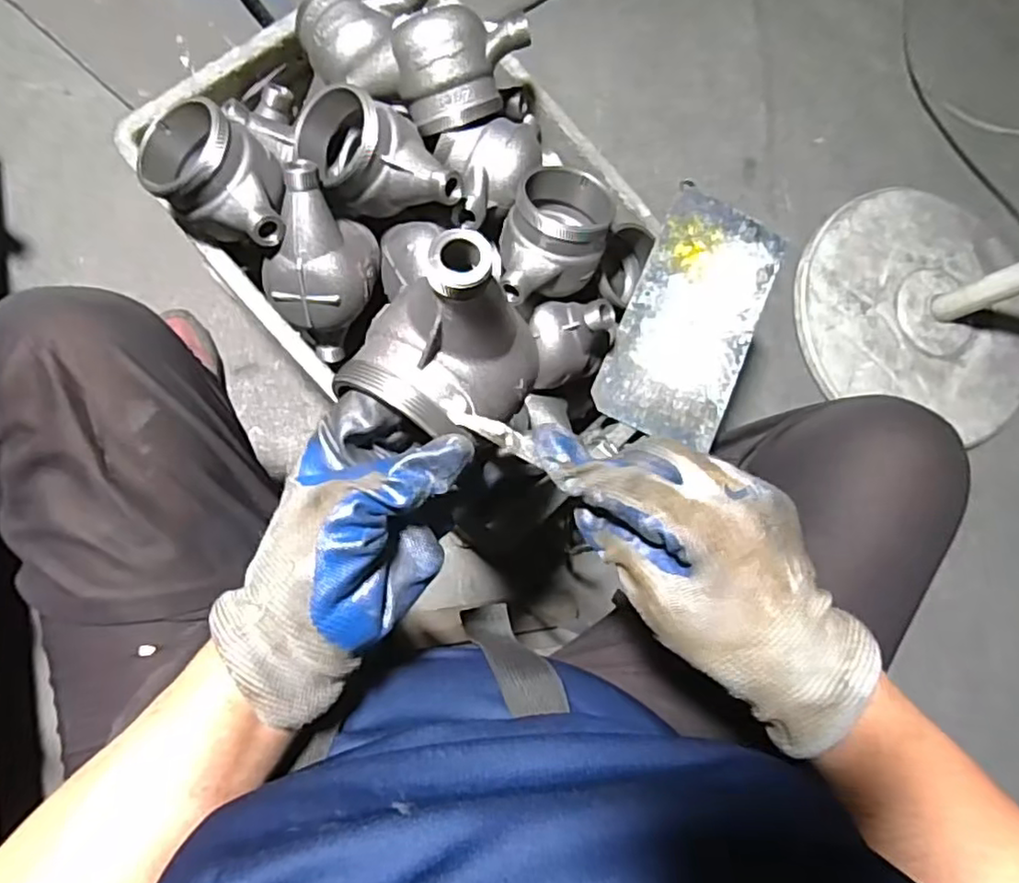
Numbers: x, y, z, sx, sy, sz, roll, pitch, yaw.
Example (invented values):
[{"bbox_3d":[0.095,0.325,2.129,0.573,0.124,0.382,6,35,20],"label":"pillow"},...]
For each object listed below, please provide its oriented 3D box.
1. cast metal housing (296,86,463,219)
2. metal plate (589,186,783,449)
[{"bbox_3d":[-0.102,-0.224,0.515,0.128,0.076,0.080,9,81,-9],"label":"cast metal housing"},{"bbox_3d":[0.169,-0.113,0.600,0.118,0.007,0.231,25,79,-6],"label":"metal plate"}]

